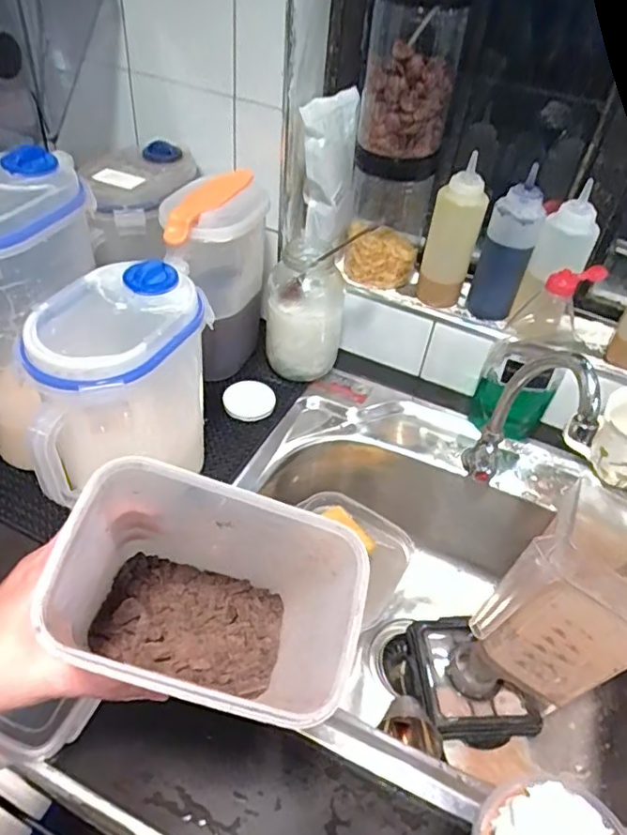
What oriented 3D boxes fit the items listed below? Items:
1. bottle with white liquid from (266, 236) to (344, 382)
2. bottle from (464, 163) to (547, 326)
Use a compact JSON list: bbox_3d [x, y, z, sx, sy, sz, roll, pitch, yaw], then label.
[{"bbox_3d":[-0.012,-0.139,0.755,0.098,0.159,0.094,3,44,-5],"label":"bottle with white liquid"},{"bbox_3d":[0.234,-0.200,0.706,0.052,0.179,0.045,9,43,1],"label":"bottle"}]

